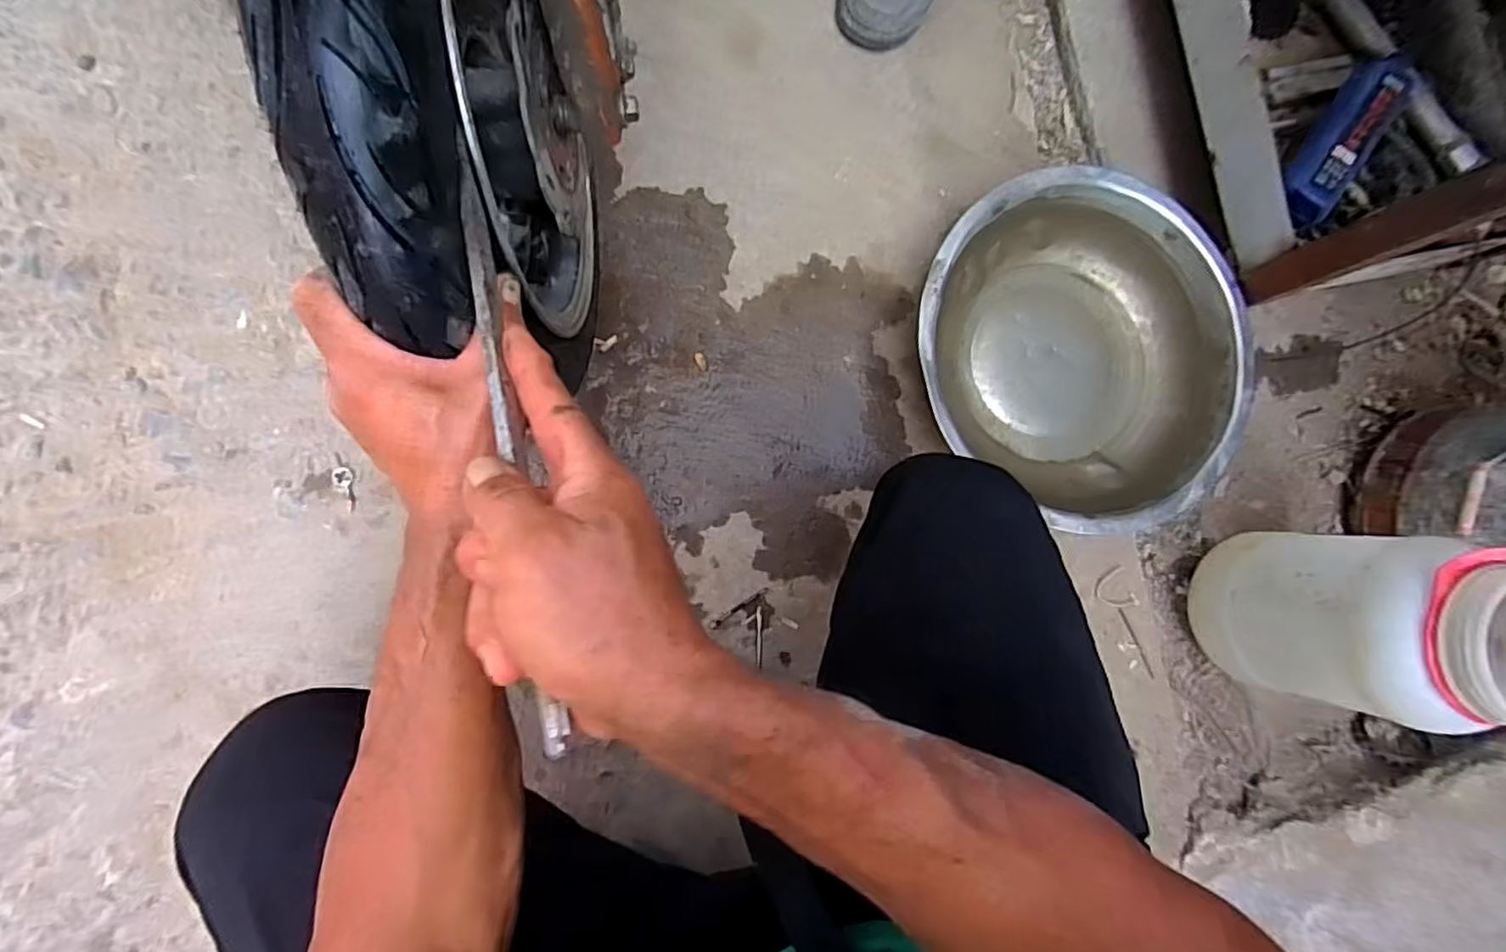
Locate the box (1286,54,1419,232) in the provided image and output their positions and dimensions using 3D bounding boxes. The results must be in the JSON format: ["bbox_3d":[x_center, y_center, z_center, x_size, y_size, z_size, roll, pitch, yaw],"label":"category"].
[{"bbox_3d":[0.626,-0.353,0.691,0.065,0.038,0.204,36,82,-4],"label":"box"}]

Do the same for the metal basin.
[{"bbox_3d":[0.347,-0.134,0.721,0.356,0.105,0.349,1,85,-8],"label":"metal basin"}]

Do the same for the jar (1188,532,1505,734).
[{"bbox_3d":[0.606,0.146,0.662,0.158,0.292,0.158,5,85,-7],"label":"jar"}]

